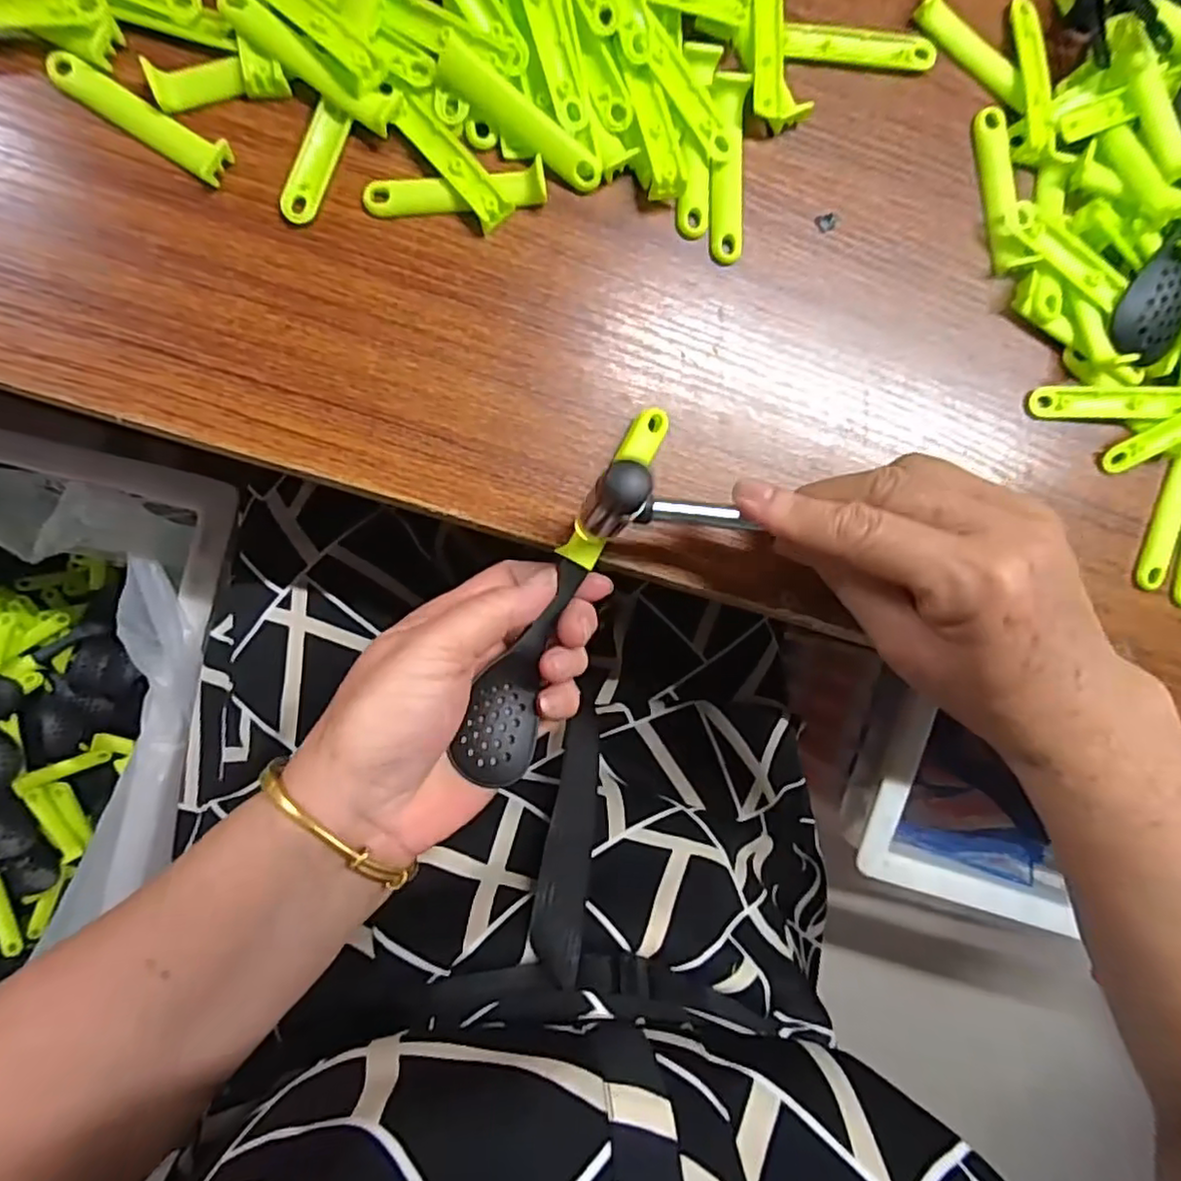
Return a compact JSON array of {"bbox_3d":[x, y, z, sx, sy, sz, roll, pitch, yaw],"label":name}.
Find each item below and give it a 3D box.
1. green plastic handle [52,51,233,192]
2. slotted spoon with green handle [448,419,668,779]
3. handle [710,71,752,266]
[{"bbox_3d":[-0.182,-0.190,0.263,0.073,0.008,0.016,30,89,-7],"label":"green plastic handle"},{"bbox_3d":[-0.010,0.000,0.285,0.032,0.020,0.172,26,89,-7],"label":"slotted spoon with green handle"},{"bbox_3d":[0.061,-0.189,0.296,0.017,0.008,0.081,1,92,-7],"label":"handle"}]

